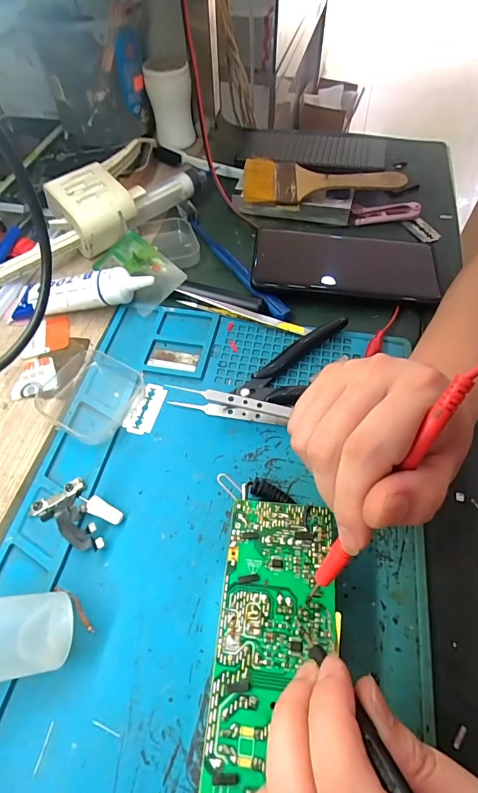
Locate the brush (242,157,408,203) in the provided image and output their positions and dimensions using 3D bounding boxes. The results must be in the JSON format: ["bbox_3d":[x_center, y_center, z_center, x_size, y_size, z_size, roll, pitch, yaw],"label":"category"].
[{"bbox_3d":[0.087,-0.220,0.408,0.162,0.011,0.061,6,67,4],"label":"brush"}]

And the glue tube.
[{"bbox_3d":[-0.140,-0.093,0.341,0.133,0.023,0.039,-7,56,12],"label":"glue tube"}]

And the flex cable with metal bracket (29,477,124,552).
[{"bbox_3d":[-0.101,0.072,0.247,0.053,0.009,0.031,26,61,16],"label":"flex cable with metal bracket"}]

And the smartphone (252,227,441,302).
[{"bbox_3d":[0.096,-0.120,0.355,0.160,0.007,0.076,6,59,1],"label":"smartphone"}]

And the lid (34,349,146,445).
[{"bbox_3d":[-0.112,-0.004,0.297,0.078,0.008,0.066,26,61,16],"label":"lid"}]

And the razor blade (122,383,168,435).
[{"bbox_3d":[-0.068,0.009,0.293,0.021,0.004,0.042,15,58,10],"label":"razor blade"}]

